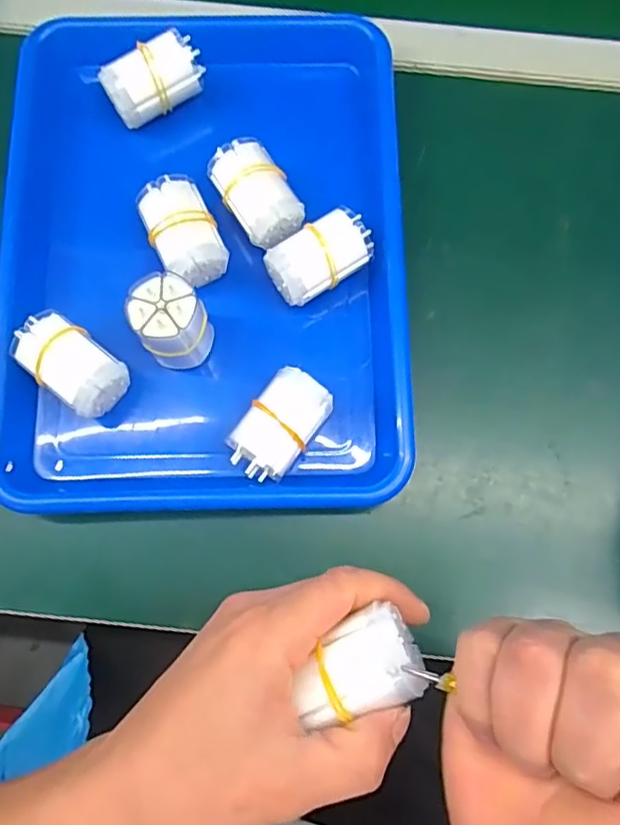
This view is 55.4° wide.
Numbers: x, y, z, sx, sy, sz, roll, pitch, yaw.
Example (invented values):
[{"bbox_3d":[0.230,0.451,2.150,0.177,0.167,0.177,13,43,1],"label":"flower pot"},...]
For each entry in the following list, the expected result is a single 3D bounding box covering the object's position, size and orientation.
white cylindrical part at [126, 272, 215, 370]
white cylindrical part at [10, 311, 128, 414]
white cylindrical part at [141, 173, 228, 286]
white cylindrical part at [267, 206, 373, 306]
[{"bbox_3d":[-0.080,-0.051,0.350,0.039,0.065,0.038,0,77,-2],"label":"white cylindrical part"},{"bbox_3d":[-0.141,-0.028,0.354,0.060,0.044,0.038,39,79,7],"label":"white cylindrical part"},{"bbox_3d":[-0.079,-0.111,0.370,0.040,0.042,0.058,-30,80,-8],"label":"white cylindrical part"},{"bbox_3d":[0.007,-0.095,0.370,0.064,0.041,0.038,-33,80,-8],"label":"white cylindrical part"}]

